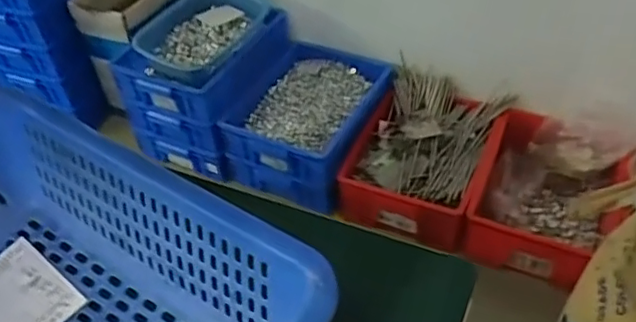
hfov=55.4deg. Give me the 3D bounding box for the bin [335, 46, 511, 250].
[{"bbox_3d":[0.280,-0.015,1.604,0.333,0.182,0.472,17,48,21],"label":"bin"}]

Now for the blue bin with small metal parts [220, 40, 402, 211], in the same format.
[{"bbox_3d":[-0.024,-0.129,1.729,0.385,0.169,0.491,18,48,21],"label":"blue bin with small metal parts"}]

